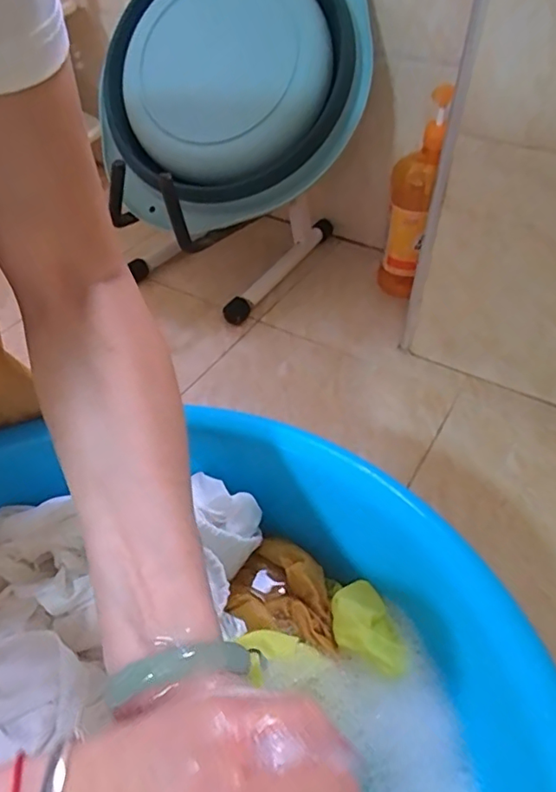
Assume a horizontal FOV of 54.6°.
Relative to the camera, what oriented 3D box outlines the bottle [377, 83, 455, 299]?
[{"bbox_3d":[0.180,-0.263,0.744,0.062,0.268,0.075,14,46,14],"label":"bottle"}]

